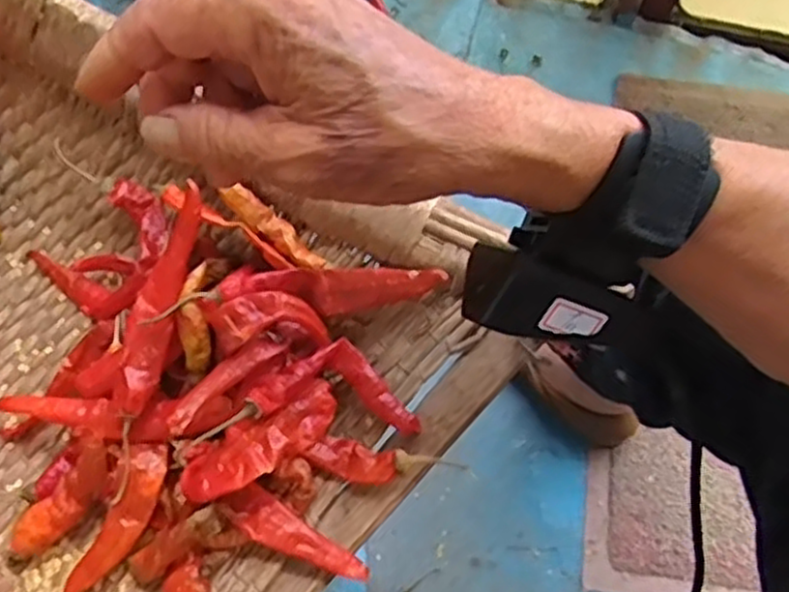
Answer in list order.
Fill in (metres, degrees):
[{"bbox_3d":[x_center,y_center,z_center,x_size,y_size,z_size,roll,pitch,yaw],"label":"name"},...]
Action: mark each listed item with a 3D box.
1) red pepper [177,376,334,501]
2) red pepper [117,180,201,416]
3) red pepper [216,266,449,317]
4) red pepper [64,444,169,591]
[{"bbox_3d":[-0.055,0.062,0.322,0.073,0.029,0.026,-31,73,-25],"label":"red pepper"},{"bbox_3d":[-0.106,0.000,0.333,0.018,0.013,0.101,10,71,5],"label":"red pepper"},{"bbox_3d":[-0.028,-0.004,0.346,0.100,0.017,0.019,-2,71,1],"label":"red pepper"},{"bbox_3d":[-0.120,0.100,0.328,0.021,0.010,0.073,28,88,10],"label":"red pepper"}]

